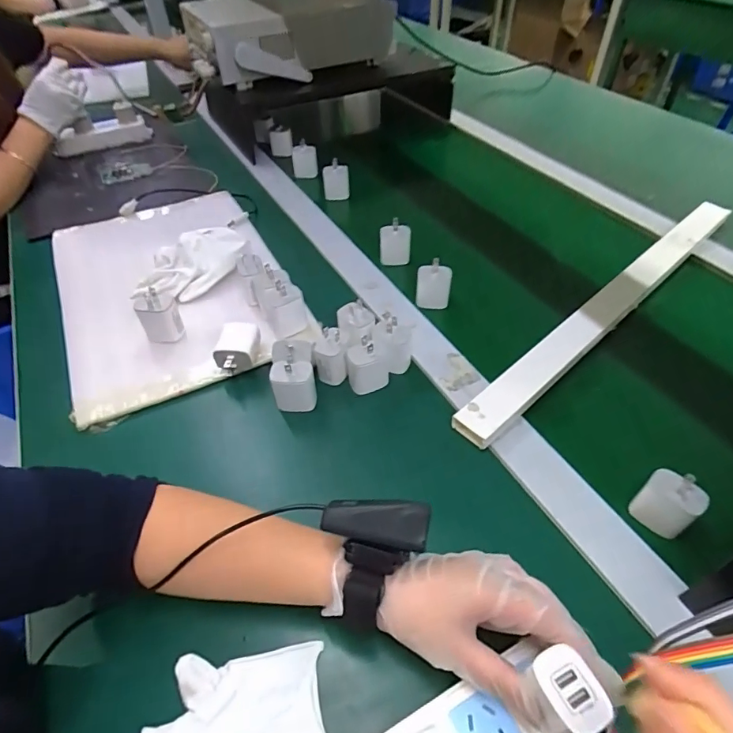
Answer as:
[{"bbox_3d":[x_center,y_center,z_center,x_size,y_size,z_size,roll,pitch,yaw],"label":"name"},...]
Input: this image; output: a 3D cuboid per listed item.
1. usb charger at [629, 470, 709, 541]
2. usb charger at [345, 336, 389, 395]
[{"bbox_3d":[0.252,0.114,0.391,0.026,0.056,0.041,-33,54,-27],"label":"usb charger"},{"bbox_3d":[0.000,0.000,0.492,0.043,0.055,0.027,-7,47,-6],"label":"usb charger"}]

